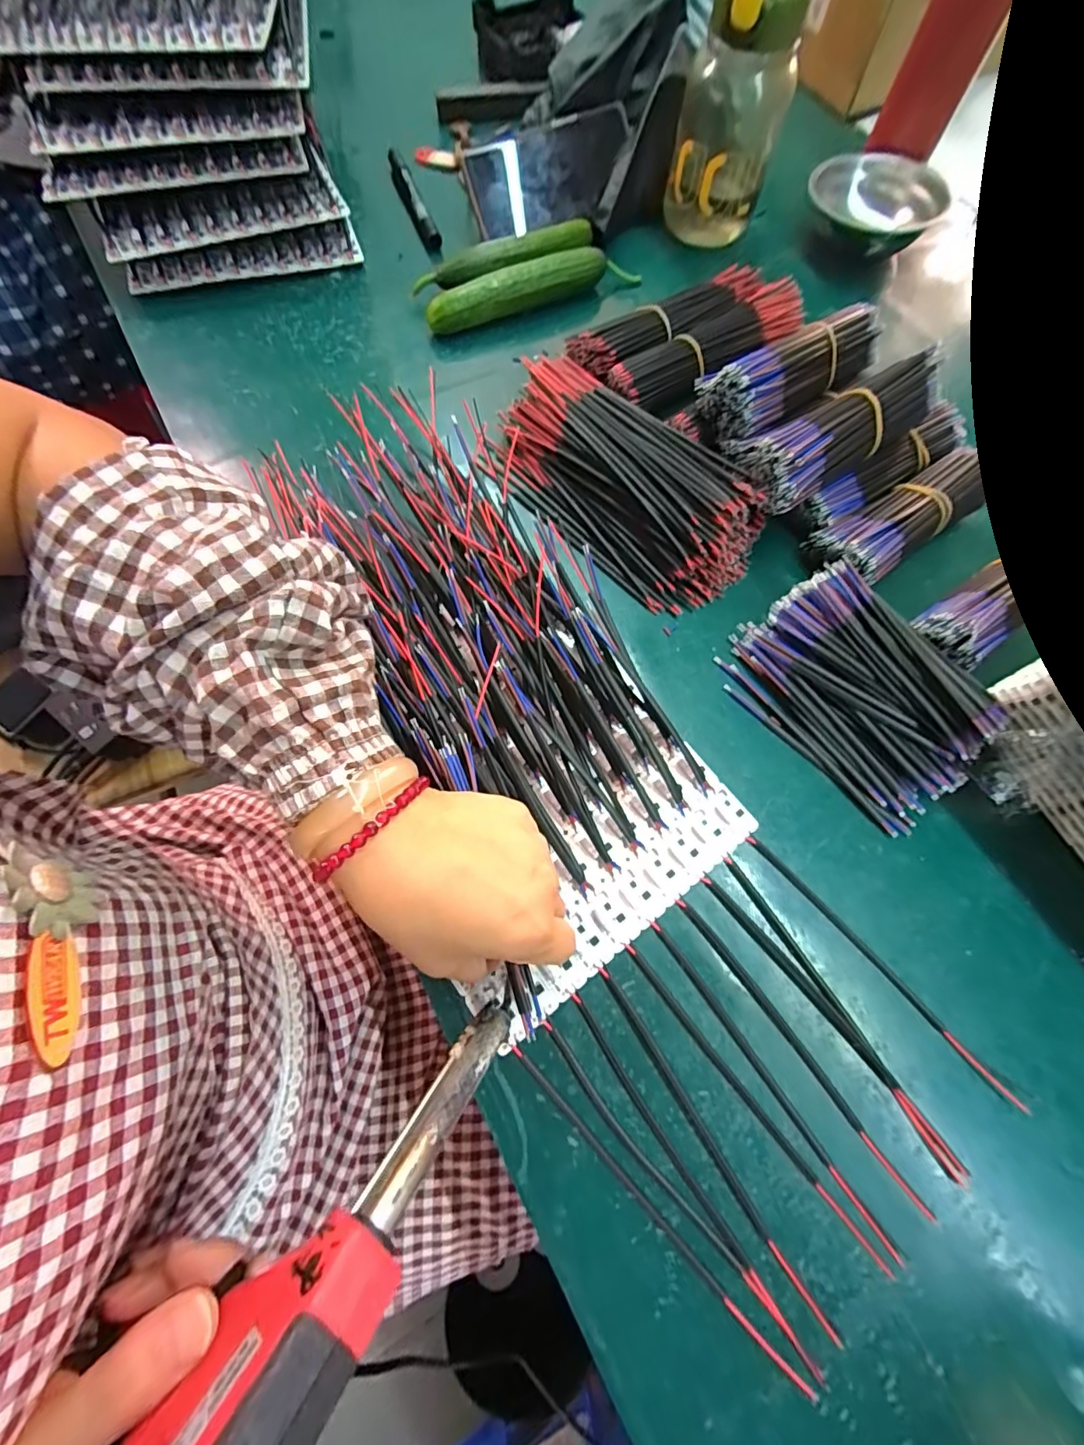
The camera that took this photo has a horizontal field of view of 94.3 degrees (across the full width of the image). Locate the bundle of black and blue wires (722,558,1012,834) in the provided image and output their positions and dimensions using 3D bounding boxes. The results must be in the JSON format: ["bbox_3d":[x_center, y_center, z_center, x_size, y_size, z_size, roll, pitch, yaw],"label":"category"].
[{"bbox_3d":[0.210,-0.026,0.330,0.116,0.034,0.154,-42,78,-15],"label":"bundle of black and blue wires"}]

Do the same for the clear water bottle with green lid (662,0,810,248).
[{"bbox_3d":[0.163,-0.525,0.428,0.083,0.178,0.076,12,73,2],"label":"clear water bottle with green lid"}]

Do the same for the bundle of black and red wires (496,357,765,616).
[{"bbox_3d":[0.059,-0.179,0.372,0.215,0.043,0.116,41,74,11],"label":"bundle of black and red wires"}]

